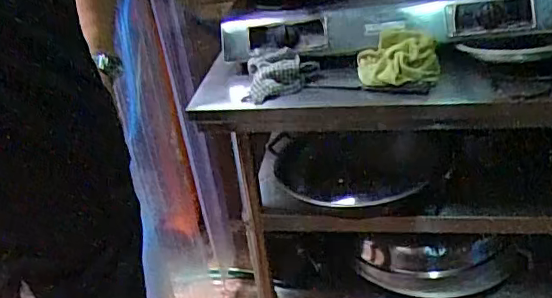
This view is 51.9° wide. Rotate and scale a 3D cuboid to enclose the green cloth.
[{"bbox_3d":[0.241,-0.184,1.124,0.152,0.035,0.155,-5,54,11],"label":"green cloth"}]

